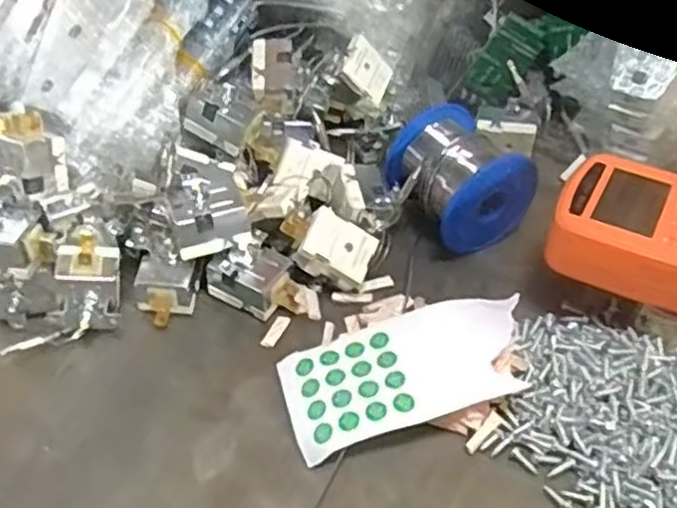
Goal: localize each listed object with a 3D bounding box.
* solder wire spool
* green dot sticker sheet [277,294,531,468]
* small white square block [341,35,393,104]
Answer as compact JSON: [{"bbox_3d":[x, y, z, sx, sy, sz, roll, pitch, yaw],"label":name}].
[{"bbox_3d":[0.070,-0.044,0.420,0.065,0.056,0.075,-30,53,-25],"label":"solder wire spool"},{"bbox_3d":[0.034,0.056,0.341,0.117,0.019,0.059,-14,47,-11],"label":"green dot sticker sheet"},{"bbox_3d":[0.018,-0.115,0.450,0.004,0.038,0.029,10,65,48],"label":"small white square block"}]

